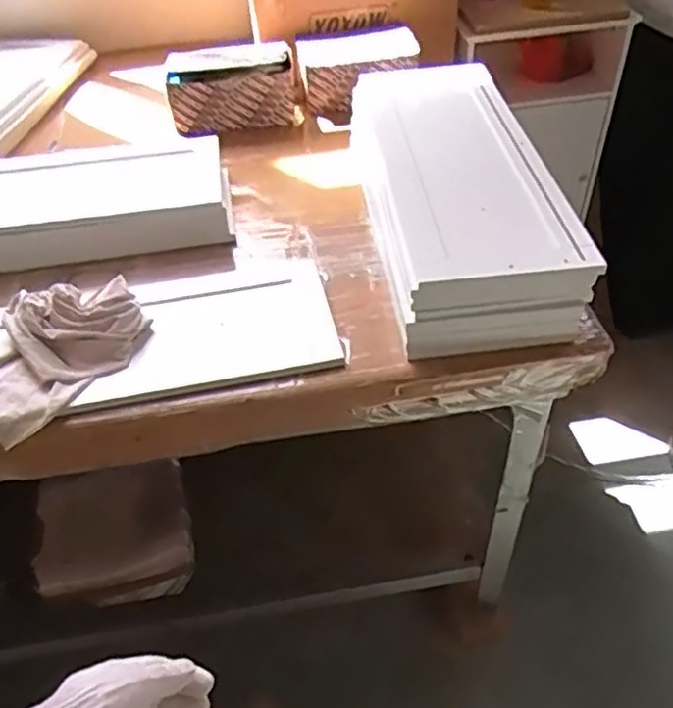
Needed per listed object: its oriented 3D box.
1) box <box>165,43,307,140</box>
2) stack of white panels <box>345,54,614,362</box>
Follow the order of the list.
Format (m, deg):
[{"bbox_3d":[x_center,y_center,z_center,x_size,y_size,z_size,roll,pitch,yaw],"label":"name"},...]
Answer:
[{"bbox_3d":[-0.199,-0.515,1.297,0.248,0.127,0.147,-15,43,-13],"label":"box"},{"bbox_3d":[0.170,-0.257,1.009,0.223,0.116,0.593,-5,42,-2],"label":"stack of white panels"}]

